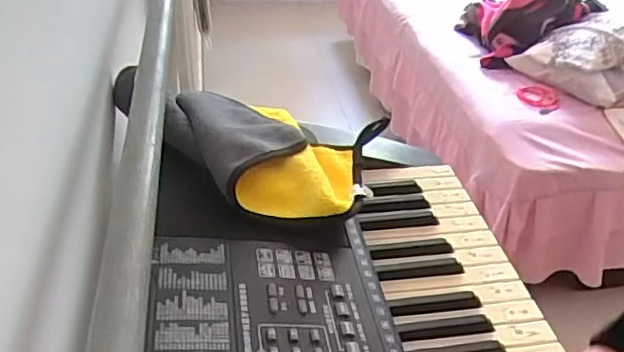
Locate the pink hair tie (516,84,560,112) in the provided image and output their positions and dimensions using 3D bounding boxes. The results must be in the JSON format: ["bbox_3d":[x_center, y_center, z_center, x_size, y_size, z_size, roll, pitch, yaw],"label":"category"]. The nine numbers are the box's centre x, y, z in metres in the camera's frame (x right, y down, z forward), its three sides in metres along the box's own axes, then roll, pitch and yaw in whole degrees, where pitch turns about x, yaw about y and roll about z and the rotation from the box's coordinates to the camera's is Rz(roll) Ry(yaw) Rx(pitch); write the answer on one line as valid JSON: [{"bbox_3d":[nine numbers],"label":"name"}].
[{"bbox_3d":[0.560,-0.195,1.484,0.102,0.010,0.077,16,58,22],"label":"pink hair tie"}]

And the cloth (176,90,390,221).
[{"bbox_3d":[-0.040,-0.026,0.572,0.194,0.053,0.172,8,35,7],"label":"cloth"}]

